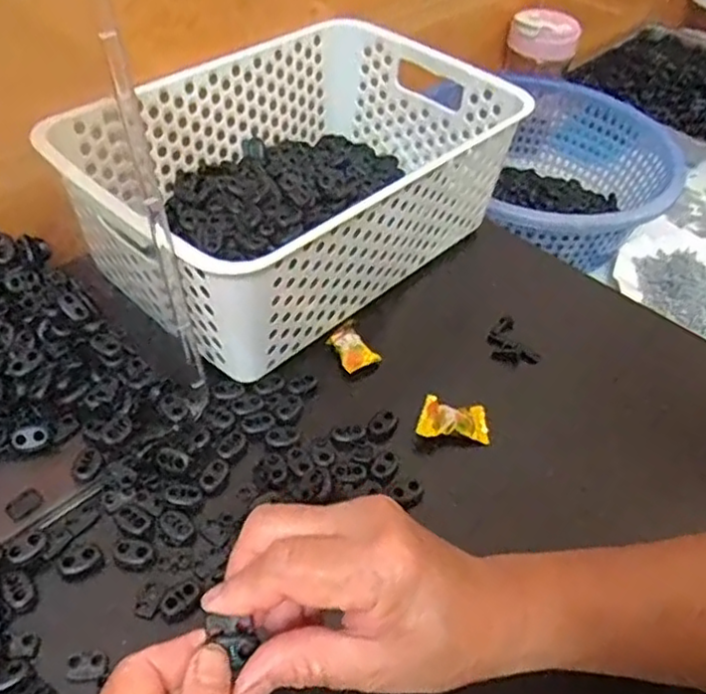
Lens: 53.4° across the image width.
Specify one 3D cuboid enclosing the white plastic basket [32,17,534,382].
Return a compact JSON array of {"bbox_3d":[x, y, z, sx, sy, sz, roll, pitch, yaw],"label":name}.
[{"bbox_3d":[-0.042,-0.127,0.518,0.205,0.100,0.305,37,53,26],"label":"white plastic basket"}]

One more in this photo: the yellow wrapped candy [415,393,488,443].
[{"bbox_3d":[0.063,0.046,0.437,0.047,0.013,0.024,9,44,-18],"label":"yellow wrapped candy"}]

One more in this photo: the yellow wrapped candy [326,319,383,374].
[{"bbox_3d":[-0.001,-0.002,0.478,0.024,0.010,0.042,-17,51,-21],"label":"yellow wrapped candy"}]

